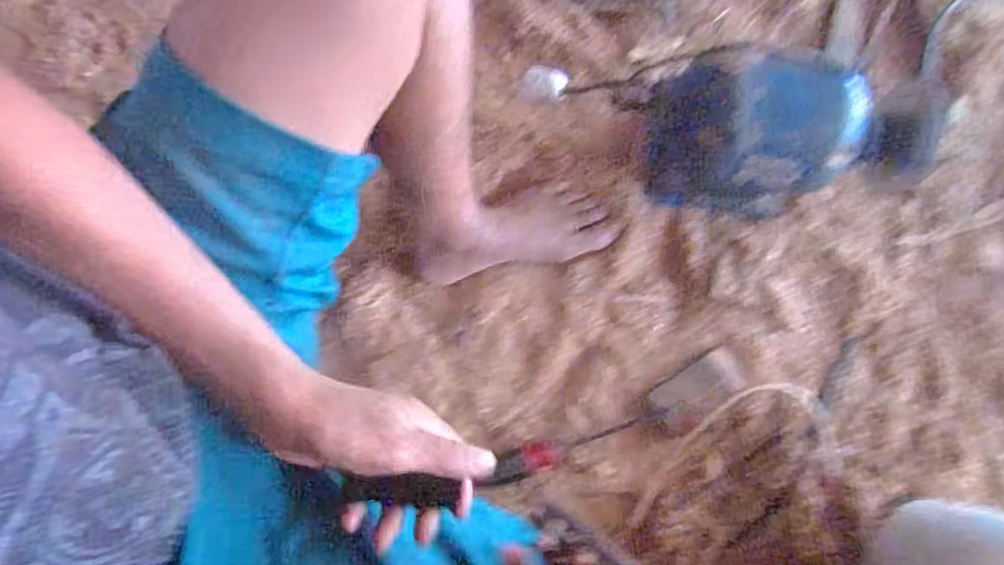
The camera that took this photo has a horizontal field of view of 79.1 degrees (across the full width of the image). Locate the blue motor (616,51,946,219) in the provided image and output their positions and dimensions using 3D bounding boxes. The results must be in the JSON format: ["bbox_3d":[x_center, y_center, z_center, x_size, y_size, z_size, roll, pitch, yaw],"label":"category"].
[{"bbox_3d":[0.275,-0.154,0.641,0.283,0.173,0.128,-1,80,3],"label":"blue motor"}]

